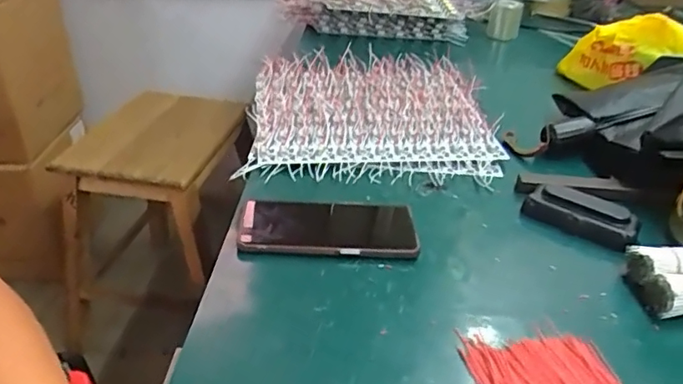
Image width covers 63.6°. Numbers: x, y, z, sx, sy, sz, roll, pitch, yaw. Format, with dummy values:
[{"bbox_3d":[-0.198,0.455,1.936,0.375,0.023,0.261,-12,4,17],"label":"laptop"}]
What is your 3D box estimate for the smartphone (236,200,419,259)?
[{"bbox_3d":[-0.014,0.032,0.514,0.161,0.013,0.079,3,34,-2],"label":"smartphone"}]

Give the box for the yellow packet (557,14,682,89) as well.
[{"bbox_3d":[0.410,-0.199,0.800,0.201,0.087,0.068,-9,21,38],"label":"yellow packet"}]

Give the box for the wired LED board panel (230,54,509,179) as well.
[{"bbox_3d":[0.034,-0.113,0.734,0.296,0.034,0.313,-1,33,-2],"label":"wired LED board panel"}]

